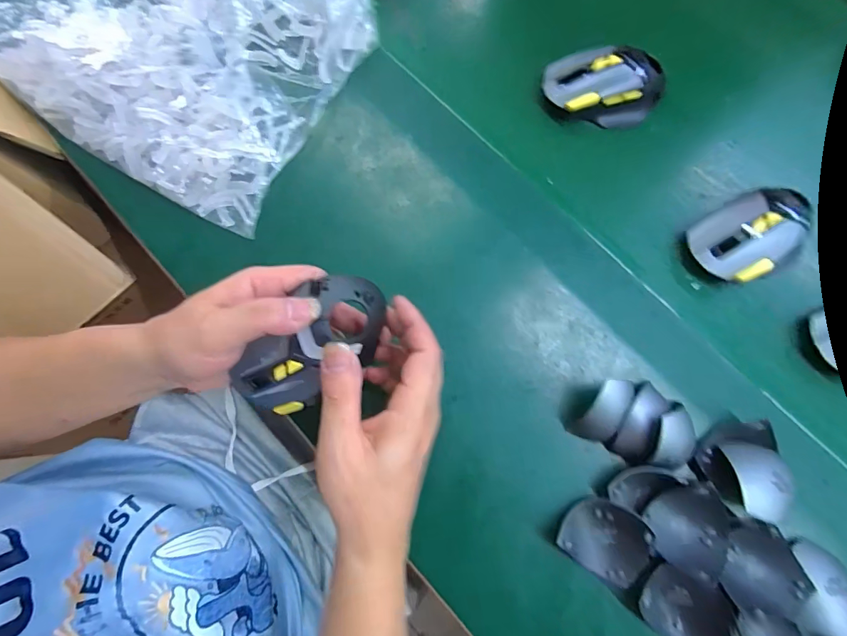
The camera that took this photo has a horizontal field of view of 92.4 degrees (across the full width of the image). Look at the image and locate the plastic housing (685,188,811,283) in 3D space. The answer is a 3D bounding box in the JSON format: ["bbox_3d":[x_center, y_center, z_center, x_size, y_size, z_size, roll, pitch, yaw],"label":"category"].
[{"bbox_3d":[0.287,-0.071,0.355,0.092,0.038,0.069,-21,78,-2],"label":"plastic housing"}]

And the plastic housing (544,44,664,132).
[{"bbox_3d":[0.176,-0.221,0.387,0.122,0.040,0.063,-1,78,2],"label":"plastic housing"}]

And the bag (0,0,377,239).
[{"bbox_3d":[-0.233,-0.276,0.389,0.330,0.082,0.282,32,81,8],"label":"bag"}]

